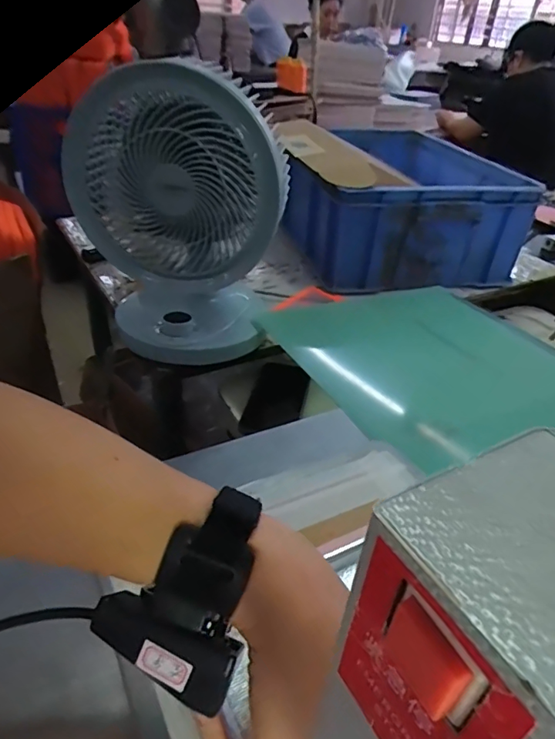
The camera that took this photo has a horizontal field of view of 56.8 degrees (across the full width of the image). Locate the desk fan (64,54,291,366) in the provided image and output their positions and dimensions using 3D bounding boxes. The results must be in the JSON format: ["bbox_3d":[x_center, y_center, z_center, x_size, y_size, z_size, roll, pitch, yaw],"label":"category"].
[{"bbox_3d":[-0.114,-0.175,0.596,0.211,0.292,0.185,-7,37,-15],"label":"desk fan"}]

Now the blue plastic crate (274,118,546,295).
[{"bbox_3d":[0.201,-0.351,0.992,0.357,0.172,0.551,-1,35,-7],"label":"blue plastic crate"}]

